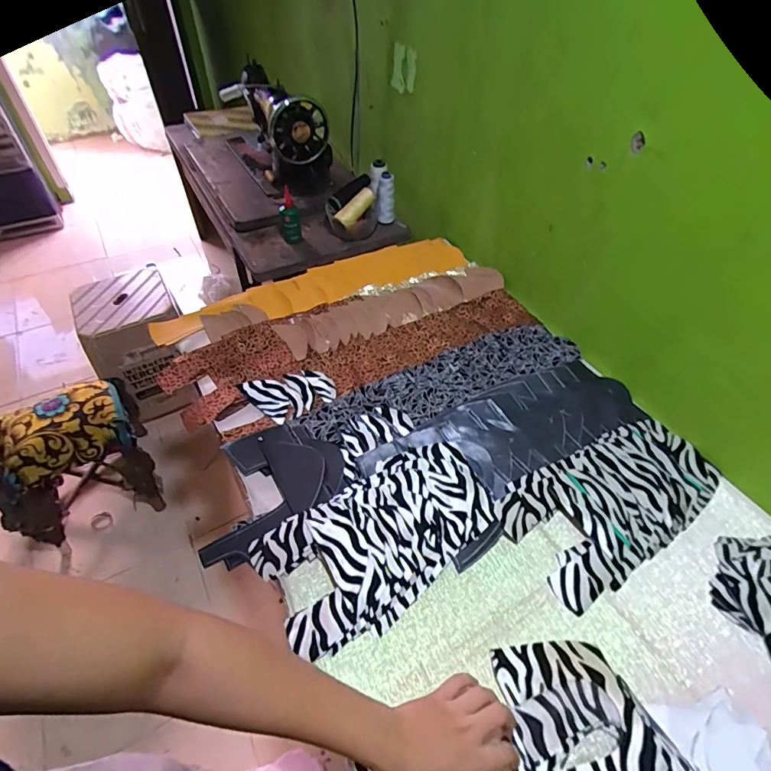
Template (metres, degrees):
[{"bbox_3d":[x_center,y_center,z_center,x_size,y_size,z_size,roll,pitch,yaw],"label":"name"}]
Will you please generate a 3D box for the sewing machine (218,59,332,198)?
[{"bbox_3d":[-0.277,-0.645,1.139,0.155,0.210,0.405,-25,55,-21],"label":"sewing machine"}]

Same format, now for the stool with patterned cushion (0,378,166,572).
[{"bbox_3d":[-0.863,0.214,1.277,0.383,0.374,0.315,-32,58,-26],"label":"stool with patterned cushion"}]

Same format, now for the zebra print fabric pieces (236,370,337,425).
[{"bbox_3d":[-0.154,0.017,0.718,0.143,0.010,0.093,-12,50,-9],"label":"zebra print fabric pieces"}]

